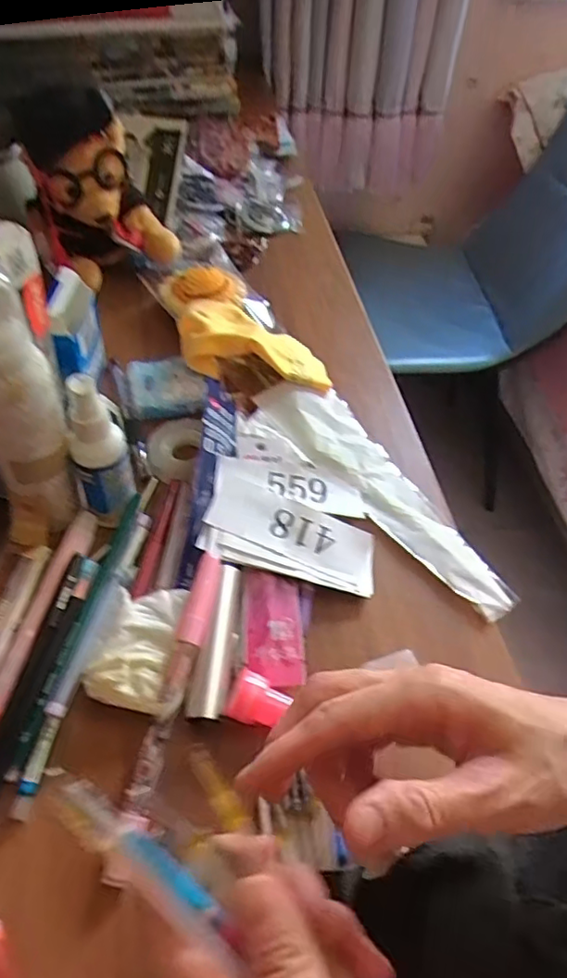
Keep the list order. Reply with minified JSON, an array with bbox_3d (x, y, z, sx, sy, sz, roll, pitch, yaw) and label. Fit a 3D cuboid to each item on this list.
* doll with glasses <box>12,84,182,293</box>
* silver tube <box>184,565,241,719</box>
[{"bbox_3d":[-0.166,-0.275,0.546,0.065,0.156,0.112,35,57,22],"label":"doll with glasses"},{"bbox_3d":[-0.037,0.086,0.353,0.018,0.012,0.092,8,51,2],"label":"silver tube"}]

